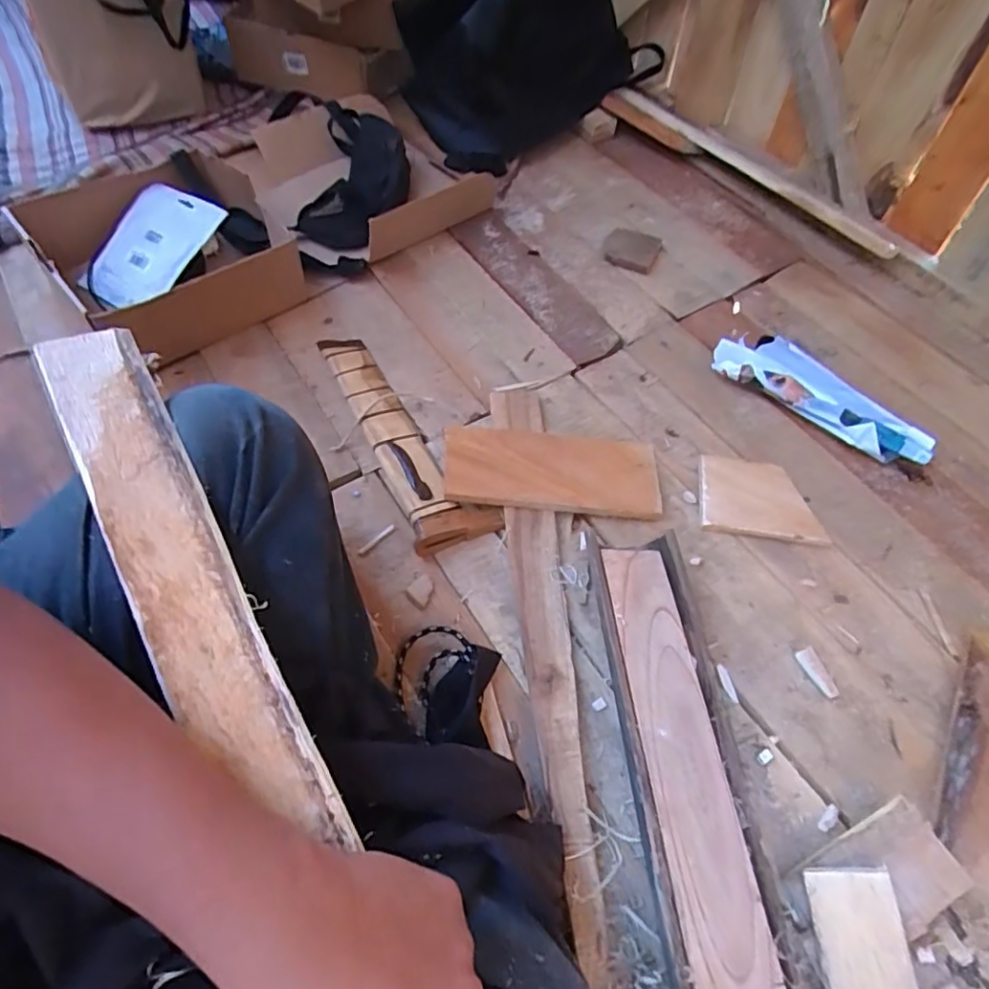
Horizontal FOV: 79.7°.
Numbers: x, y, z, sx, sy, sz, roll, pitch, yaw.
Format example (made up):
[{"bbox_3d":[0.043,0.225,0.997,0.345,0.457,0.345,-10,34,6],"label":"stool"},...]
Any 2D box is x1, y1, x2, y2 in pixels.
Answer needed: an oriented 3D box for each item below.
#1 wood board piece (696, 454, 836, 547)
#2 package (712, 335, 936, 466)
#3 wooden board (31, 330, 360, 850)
[{"bbox_3d":[0.296,0.006,0.667,0.131,0.018,0.092,8,57,2],"label":"wood board piece"},{"bbox_3d":[0.398,-0.120,0.730,0.268,0.053,0.081,31,61,16],"label":"package"},{"bbox_3d":[-0.126,0.123,0.303,0.058,0.013,0.554,-27,71,-19],"label":"wooden board"}]

